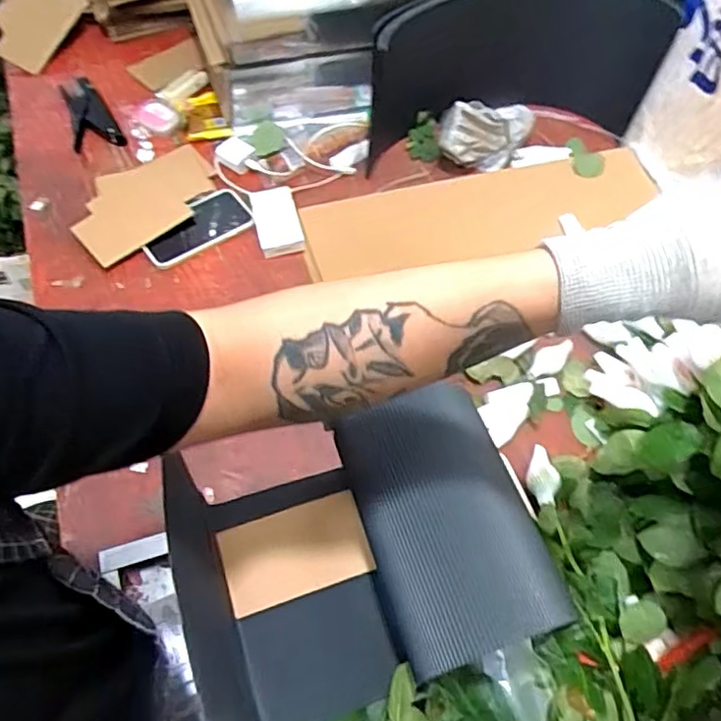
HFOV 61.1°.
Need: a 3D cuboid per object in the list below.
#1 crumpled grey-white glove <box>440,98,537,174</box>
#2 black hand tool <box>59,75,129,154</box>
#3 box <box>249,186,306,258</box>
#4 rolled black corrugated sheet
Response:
[{"bbox_3d":[0.191,-0.341,0.916,0.156,0.077,0.071,-7,59,-8],"label":"crumpled grey-white glove"},{"bbox_3d":[-0.420,-0.379,0.937,0.069,0.023,0.151,-24,63,-17],"label":"black hand tool"},{"bbox_3d":[-0.114,-0.193,0.836,0.059,0.021,0.098,-11,60,-11],"label":"box"},{"bbox_3d":[0.062,0.128,0.478,0.120,0.087,0.201,-16,61,-13],"label":"rolled black corrugated sheet"}]

